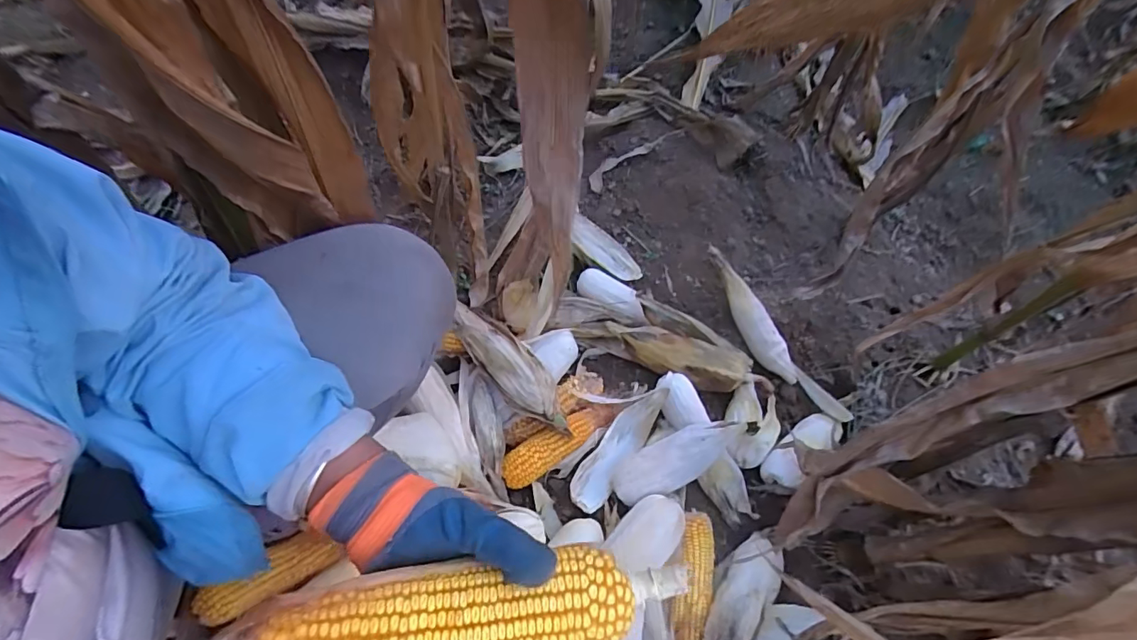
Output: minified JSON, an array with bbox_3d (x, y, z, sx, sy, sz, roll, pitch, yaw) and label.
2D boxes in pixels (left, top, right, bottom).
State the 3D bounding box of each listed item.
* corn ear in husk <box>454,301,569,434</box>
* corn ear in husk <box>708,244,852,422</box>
[{"bbox_3d":[-0.083,0.069,0.709,0.067,0.055,0.234,-36,71,-24],"label":"corn ear in husk"},{"bbox_3d":[0.332,0.027,0.816,0.053,0.046,0.340,-31,80,-21],"label":"corn ear in husk"}]

